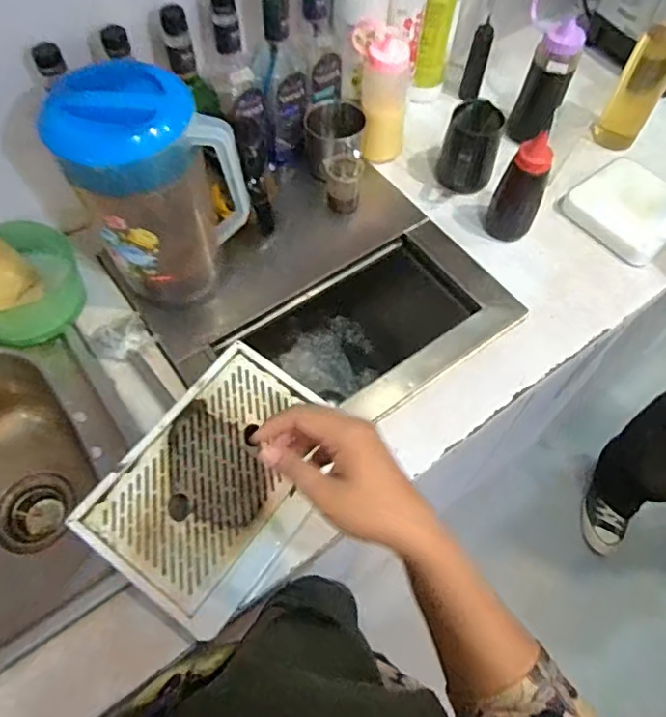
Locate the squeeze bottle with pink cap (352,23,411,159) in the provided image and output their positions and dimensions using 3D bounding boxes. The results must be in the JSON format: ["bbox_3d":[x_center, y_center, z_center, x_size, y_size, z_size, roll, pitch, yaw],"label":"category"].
[{"bbox_3d":[0.072,-0.402,0.865,0.092,0.179,0.082,6,59,2],"label":"squeeze bottle with pink cap"}]

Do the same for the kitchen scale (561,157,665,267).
[{"bbox_3d":[0.455,-0.230,0.858,0.145,0.032,0.158,-37,67,-21],"label":"kitchen scale"}]

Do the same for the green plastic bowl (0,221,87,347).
[{"bbox_3d":[-0.426,-0.107,0.755,0.162,0.075,0.152,1,59,-1],"label":"green plastic bowl"}]

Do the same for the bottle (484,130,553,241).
[{"bbox_3d":[0.268,-0.241,0.803,0.054,0.153,0.062,-11,60,-8],"label":"bottle"}]

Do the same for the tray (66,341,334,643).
[{"bbox_3d":[-0.122,0.133,0.622,0.195,0.032,0.274,34,64,17],"label":"tray"}]

